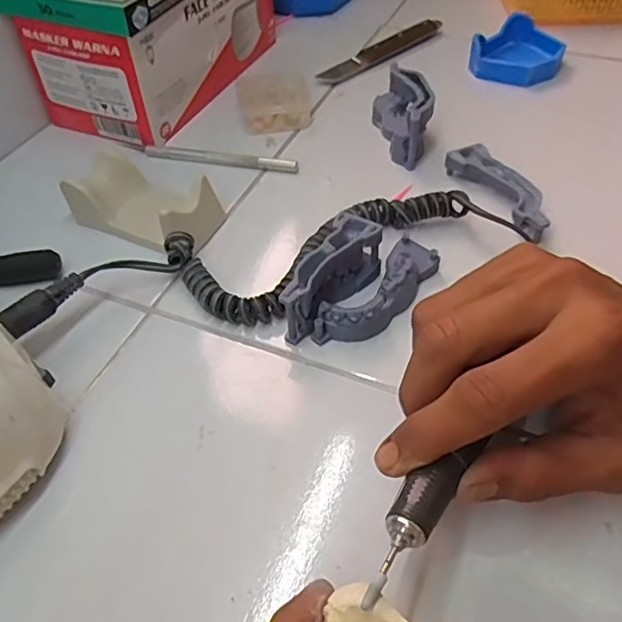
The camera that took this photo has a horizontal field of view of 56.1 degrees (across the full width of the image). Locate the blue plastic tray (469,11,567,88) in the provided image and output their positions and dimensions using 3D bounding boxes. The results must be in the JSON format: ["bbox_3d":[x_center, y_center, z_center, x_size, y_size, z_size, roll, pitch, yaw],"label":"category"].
[{"bbox_3d":[0.179,-0.224,0.502,0.070,0.027,0.077,19,52,18],"label":"blue plastic tray"}]

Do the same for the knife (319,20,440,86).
[{"bbox_3d":[0.065,-0.232,0.522,0.143,0.014,0.018,-34,55,-25],"label":"knife"}]

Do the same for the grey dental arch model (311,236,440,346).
[{"bbox_3d":[0.039,-0.011,0.324,0.029,0.021,0.087,31,56,27],"label":"grey dental arch model"}]

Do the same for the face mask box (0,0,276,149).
[{"bbox_3d":[-0.118,-0.248,0.449,0.107,0.142,0.203,19,52,18],"label":"face mask box"}]

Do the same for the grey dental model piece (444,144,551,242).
[{"bbox_3d":[0.124,-0.078,0.380,0.026,0.018,0.087,-22,52,-17],"label":"grey dental model piece"}]

